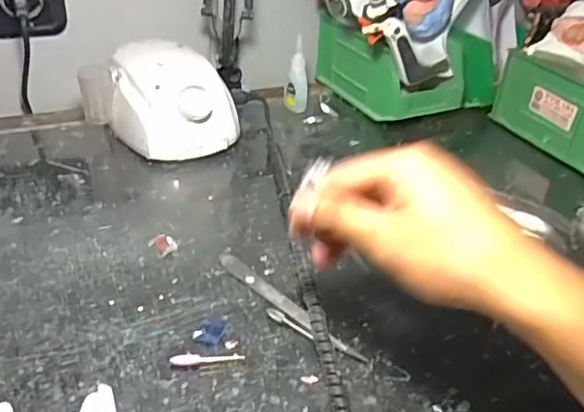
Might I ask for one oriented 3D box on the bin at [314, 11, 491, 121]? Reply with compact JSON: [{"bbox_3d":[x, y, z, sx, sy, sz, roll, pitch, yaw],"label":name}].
[{"bbox_3d":[0.137,-0.171,0.697,0.147,0.082,0.170,-13,39,-25],"label":"bin"}]

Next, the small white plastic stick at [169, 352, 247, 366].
[{"bbox_3d":[-0.052,0.095,0.358,0.045,0.004,0.007,-3,35,-12],"label":"small white plastic stick"}]

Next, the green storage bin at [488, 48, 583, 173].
[{"bbox_3d":[0.323,-0.106,0.628,0.100,0.081,0.172,-14,39,-26],"label":"green storage bin"}]

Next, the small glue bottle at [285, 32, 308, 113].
[{"bbox_3d":[0.006,-0.148,0.653,0.020,0.080,0.020,-9,37,-20],"label":"small glue bottle"}]

